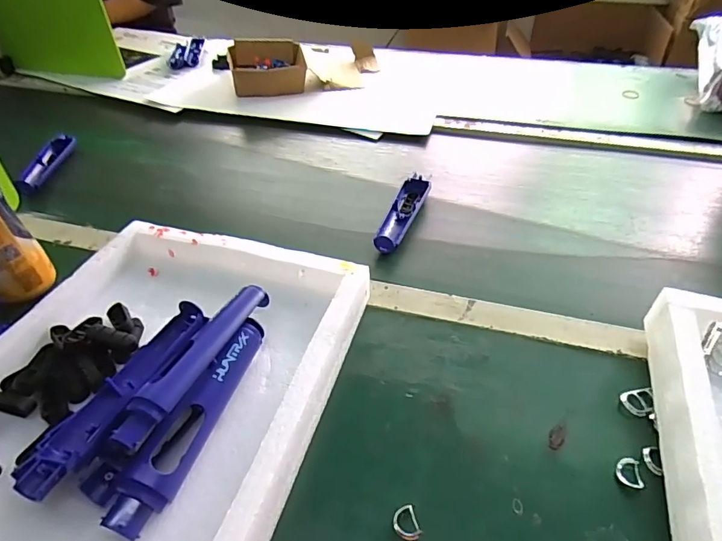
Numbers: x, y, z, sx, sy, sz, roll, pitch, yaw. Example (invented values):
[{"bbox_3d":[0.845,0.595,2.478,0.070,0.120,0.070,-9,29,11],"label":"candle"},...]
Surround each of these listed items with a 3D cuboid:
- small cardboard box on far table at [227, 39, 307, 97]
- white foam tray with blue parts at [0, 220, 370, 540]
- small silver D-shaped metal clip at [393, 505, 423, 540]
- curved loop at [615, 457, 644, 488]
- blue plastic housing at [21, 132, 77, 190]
[{"bbox_3d":[-0.192,-0.418,0.958,0.152,0.062,0.173,-7,42,-7],"label":"small cardboard box on far table"},{"bbox_3d":[-0.179,0.087,0.387,0.295,0.057,0.356,11,41,13],"label":"white foam tray with blue parts"},{"bbox_3d":[0.032,0.177,0.326,0.017,0.004,0.022,-14,42,-16],"label":"small silver D-shaped metal clip"},{"bbox_3d":[0.201,0.151,0.350,0.017,0.004,0.022,8,41,9],"label":"curved loop"},{"bbox_3d":[-0.481,-0.162,0.715,0.031,0.028,0.161,-4,40,-4],"label":"blue plastic housing"}]

